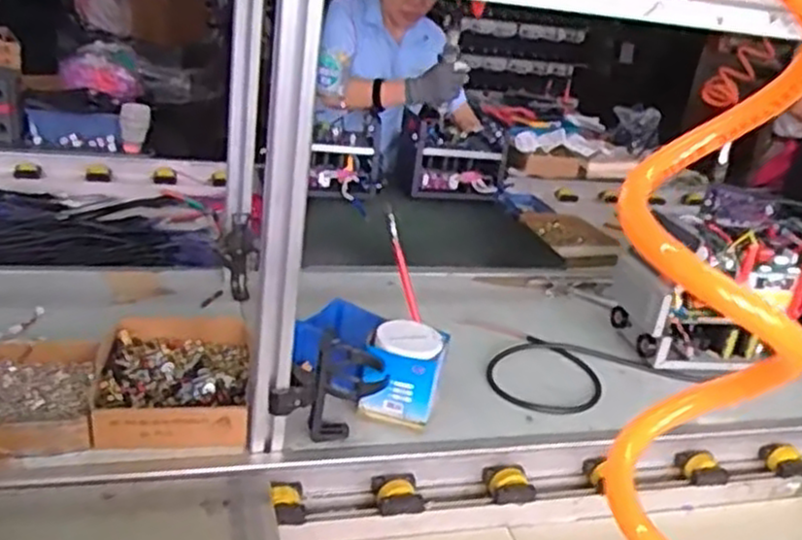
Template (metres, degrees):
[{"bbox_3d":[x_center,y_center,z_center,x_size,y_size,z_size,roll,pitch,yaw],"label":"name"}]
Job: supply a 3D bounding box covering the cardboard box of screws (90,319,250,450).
[{"bbox_3d":[-0.289,0.142,0.972,0.191,0.054,0.240,2,25,-12],"label":"cardboard box of screws"}]

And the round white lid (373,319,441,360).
[{"bbox_3d":[0.011,0.087,0.988,0.085,0.015,0.095,8,24,2],"label":"round white lid"}]

